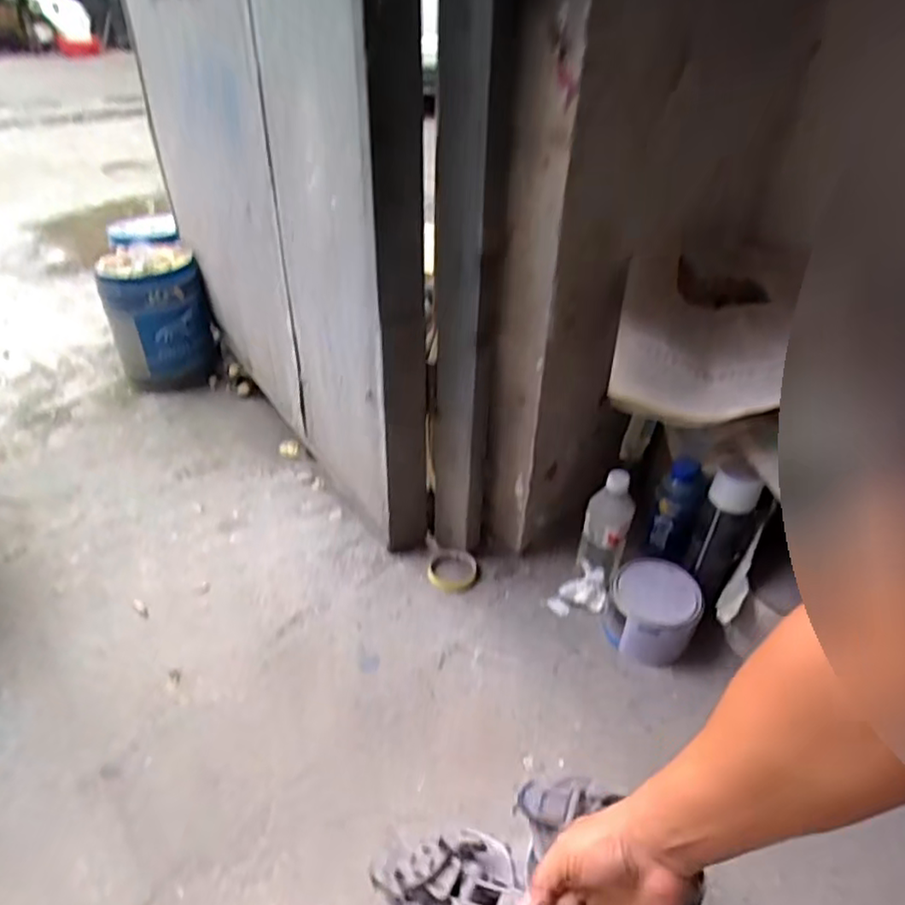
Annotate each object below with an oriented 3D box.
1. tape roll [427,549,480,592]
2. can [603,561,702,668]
[{"bbox_3d":[0.002,0.202,1.114,0.088,0.018,0.081,12,38,10],"label":"tape roll"},{"bbox_3d":[0.299,0.243,0.984,0.125,0.107,0.130,3,37,-2],"label":"can"}]

